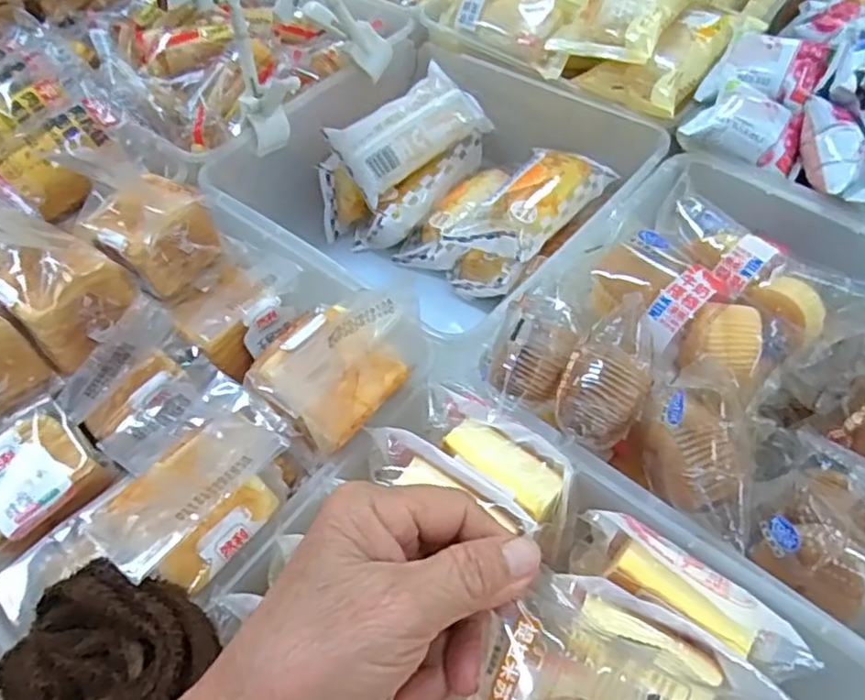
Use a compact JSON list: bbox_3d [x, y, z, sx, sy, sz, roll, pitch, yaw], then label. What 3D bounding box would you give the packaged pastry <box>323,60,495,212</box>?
[{"bbox_3d":[-0.016,-0.191,0.590,0.130,0.063,0.030,-33,29,-8],"label":"packaged pastry"}]

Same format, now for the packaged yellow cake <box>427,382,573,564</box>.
[{"bbox_3d":[0.039,0.061,0.384,0.106,0.025,0.041,37,65,25],"label":"packaged yellow cake"}]

